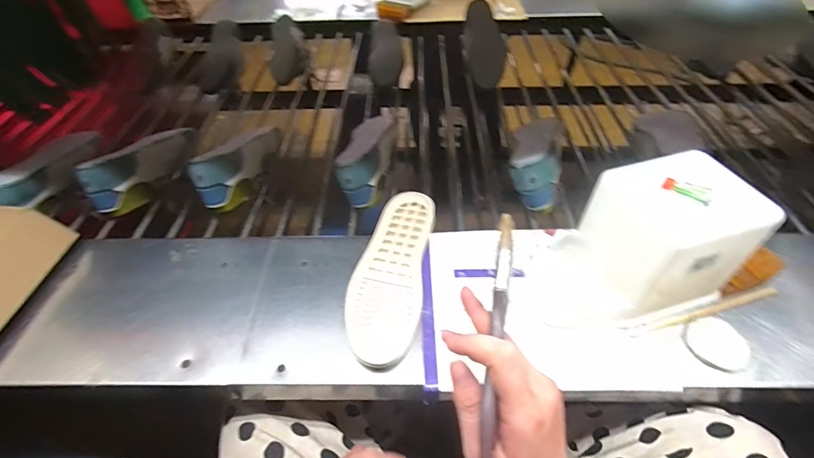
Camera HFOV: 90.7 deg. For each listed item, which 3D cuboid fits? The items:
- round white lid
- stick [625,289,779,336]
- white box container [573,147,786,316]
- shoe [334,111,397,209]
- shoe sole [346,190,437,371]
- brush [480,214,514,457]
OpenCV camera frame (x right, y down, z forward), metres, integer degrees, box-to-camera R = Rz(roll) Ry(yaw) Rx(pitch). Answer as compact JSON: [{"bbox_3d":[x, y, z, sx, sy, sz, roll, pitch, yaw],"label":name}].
[{"bbox_3d":[0.390,0.142,0.504,0.073,0.004,0.069,-2,48,2],"label":"round white lid"},{"bbox_3d":[0.395,0.110,0.533,0.225,0.007,0.011,-12,48,-10],"label":"stick"},{"bbox_3d":[0.323,0.011,0.517,0.160,0.168,0.128,-13,49,-8],"label":"white box container"},{"bbox_3d":[-0.072,-0.145,0.768,0.089,0.083,0.233,2,48,5],"label":"shoe"},{"bbox_3d":[-0.021,0.055,0.584,0.098,0.028,0.286,5,48,8],"label":"shoe sole"},{"bbox_3d":[0.065,0.064,0.287,0.011,0.008,0.170,9,62,9],"label":"brush"}]

